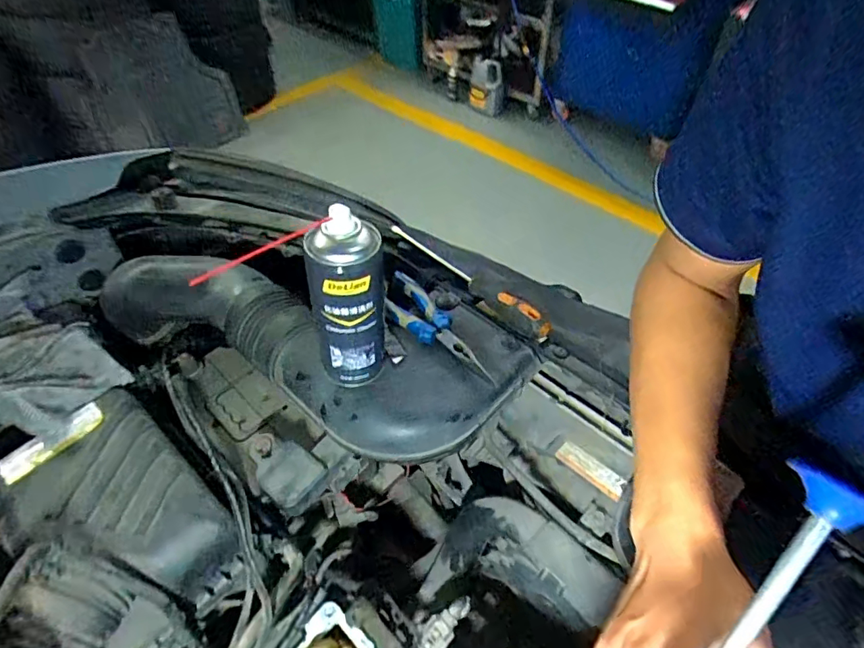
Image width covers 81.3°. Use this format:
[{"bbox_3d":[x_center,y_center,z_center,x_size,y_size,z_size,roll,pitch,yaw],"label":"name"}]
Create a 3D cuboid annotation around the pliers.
[{"bbox_3d":[0.002,0.001,0.552,0.052,0.012,0.173,-31,54,-23],"label":"pliers"}]

